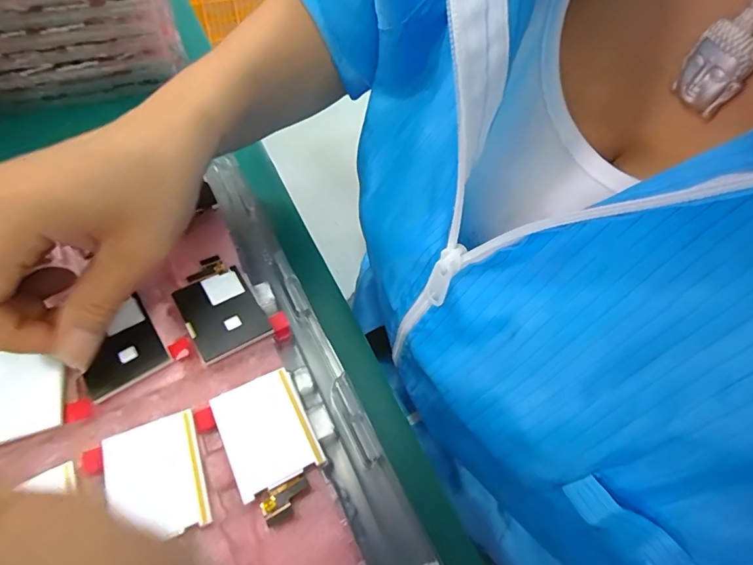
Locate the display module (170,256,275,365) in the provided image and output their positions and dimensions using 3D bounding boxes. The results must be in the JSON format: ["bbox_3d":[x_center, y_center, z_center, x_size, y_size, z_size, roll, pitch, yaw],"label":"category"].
[{"bbox_3d":[-0.081,0.011,0.220,0.035,0.004,0.058,-28,59,-23],"label":"display module"}]

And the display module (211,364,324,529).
[{"bbox_3d":[-0.045,0.066,0.181,0.035,0.004,0.057,-22,59,-19],"label":"display module"}]

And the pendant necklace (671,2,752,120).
[{"bbox_3d":[0.109,-0.072,0.136,0.005,0.043,0.020,-17,57,-16],"label":"pendant necklace"}]

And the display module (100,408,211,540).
[{"bbox_3d":[-0.087,0.078,0.172,0.034,0.006,0.045,-20,58,-18],"label":"display module"}]

